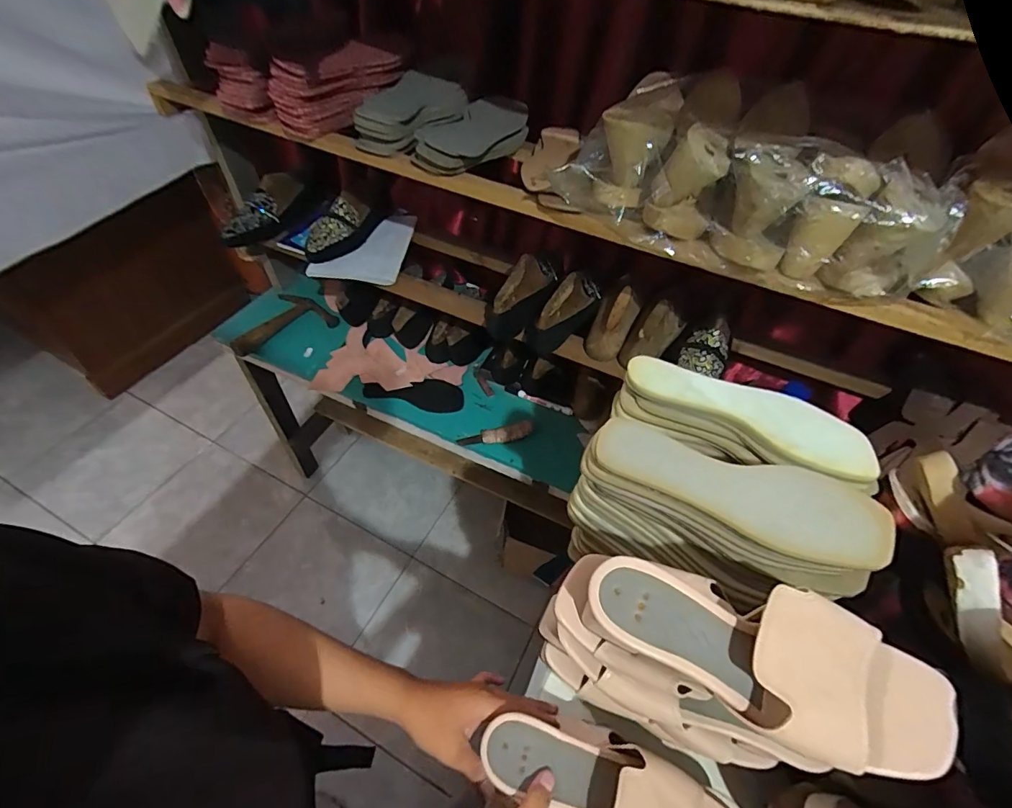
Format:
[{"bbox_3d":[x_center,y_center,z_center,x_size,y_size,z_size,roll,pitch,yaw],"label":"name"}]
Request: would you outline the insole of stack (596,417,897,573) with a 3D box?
[{"bbox_3d":[0.191,0.073,0.383,0.227,0.018,0.072,17,68,14],"label":"insole of stack"}]

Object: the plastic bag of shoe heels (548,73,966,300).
[{"bbox_3d":[0.280,-0.282,0.544,0.414,0.114,0.254,19,52,10],"label":"plastic bag of shoe heels"}]

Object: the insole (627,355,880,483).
[{"bbox_3d":[0.245,0.003,0.464,0.237,0.018,0.075,25,53,14],"label":"insole"}]

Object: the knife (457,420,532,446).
[{"bbox_3d":[-0.019,0.057,0.863,0.141,0.013,0.032,-8,52,-12],"label":"knife"}]

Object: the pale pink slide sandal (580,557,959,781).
[{"bbox_3d":[0.169,0.176,0.313,0.232,0.067,0.084,18,52,9],"label":"pale pink slide sandal"}]

